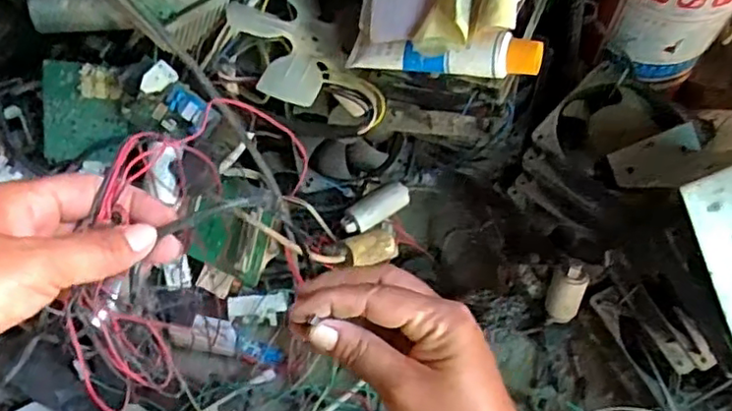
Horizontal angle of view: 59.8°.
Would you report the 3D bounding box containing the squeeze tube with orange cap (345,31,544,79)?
[{"bbox_3d":[0.057,-0.118,0.494,0.152,0.031,0.029,6,64,21],"label":"squeeze tube with orange cap"}]

